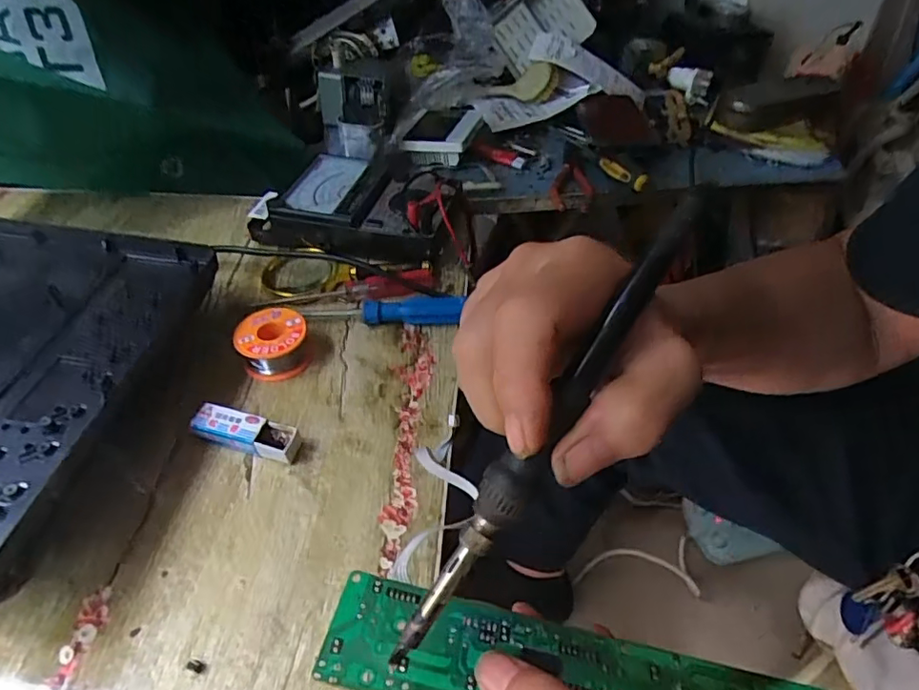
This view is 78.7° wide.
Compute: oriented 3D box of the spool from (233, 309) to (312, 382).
[{"bbox_3d":[-0.145,-0.001,0.438,0.051,0.028,0.053,0,47,0],"label":"spool"}]

